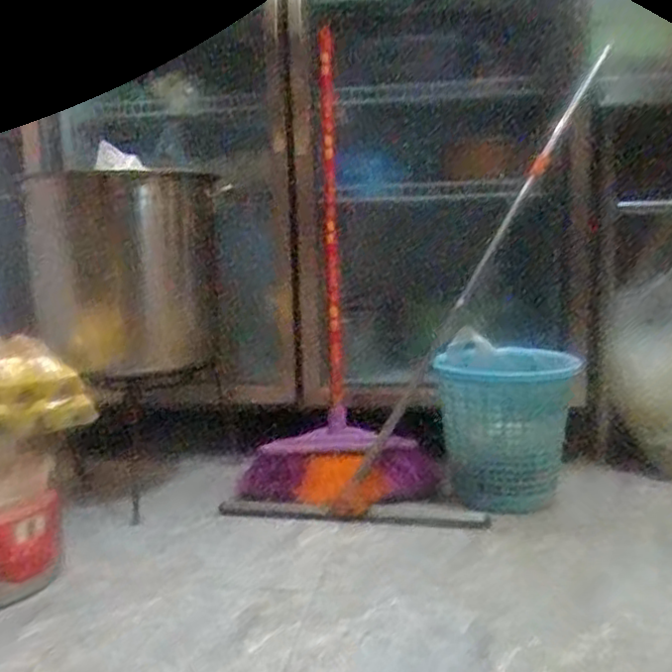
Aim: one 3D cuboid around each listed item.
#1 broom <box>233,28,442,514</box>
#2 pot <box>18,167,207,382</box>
[{"bbox_3d":[-0.012,-0.097,1.278,0.252,0.821,0.307,-9,11,-42],"label":"broom"},{"bbox_3d":[-0.408,-0.115,1.314,0.257,0.348,0.248,7,12,44],"label":"pot"}]

